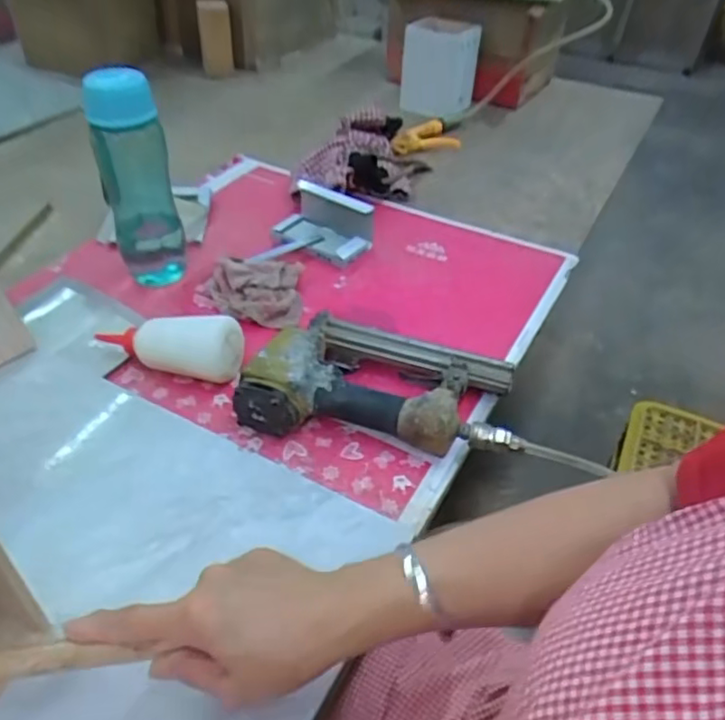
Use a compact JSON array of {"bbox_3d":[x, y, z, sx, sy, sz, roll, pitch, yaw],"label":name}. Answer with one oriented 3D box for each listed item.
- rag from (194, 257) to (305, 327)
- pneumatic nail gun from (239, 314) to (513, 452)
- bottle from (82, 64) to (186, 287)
[{"bbox_3d":[-0.136,-0.088,0.735,0.124,0.030,0.116,0,42,-4],"label":"rag"},{"bbox_3d":[0.020,0.015,0.597,0.246,0.059,0.153,8,42,5],"label":"pneumatic nail gun"},{"bbox_3d":[-0.254,-0.203,0.704,0.078,0.239,0.071,-13,44,-18],"label":"bottle"}]

